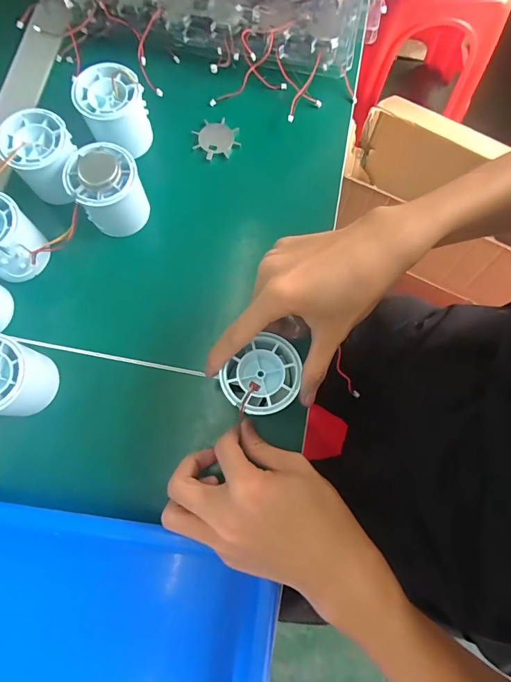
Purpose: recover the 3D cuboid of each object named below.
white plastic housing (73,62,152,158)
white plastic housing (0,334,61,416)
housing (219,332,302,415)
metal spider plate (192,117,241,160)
[{"bbox_3d":[-0.123,-0.200,0.349,0.053,0.054,0.054,0,76,0],"label":"white plastic housing"},{"bbox_3d":[-0.183,0.029,0.293,0.050,0.061,0.052,0,76,0],"label":"white plastic housing"},{"bbox_3d":[0.006,0.025,0.274,0.048,0.020,0.055,40,79,10],"label":"housing"},{"bbox_3d":[-0.037,-0.192,0.371,0.040,0.005,0.041,0,76,0],"label":"metal spider plate"}]

